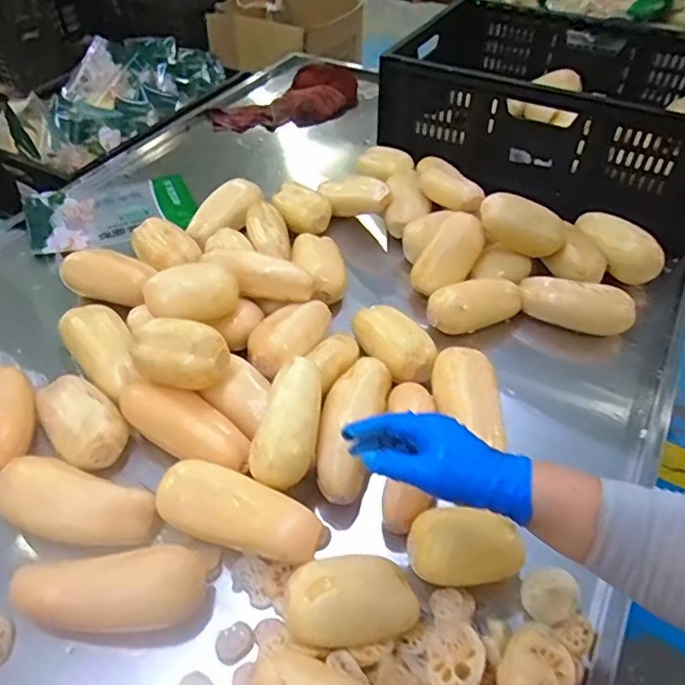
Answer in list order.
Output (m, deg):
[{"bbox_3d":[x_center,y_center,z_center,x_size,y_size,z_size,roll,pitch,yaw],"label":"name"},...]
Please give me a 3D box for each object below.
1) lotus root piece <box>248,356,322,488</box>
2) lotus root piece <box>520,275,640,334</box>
[{"bbox_3d":[-0.059,0.090,0.644,0.070,0.063,0.148,10,70,7],"label":"lotus root piece"},{"bbox_3d":[0.355,-0.062,0.854,0.163,0.064,0.058,19,50,17],"label":"lotus root piece"}]

